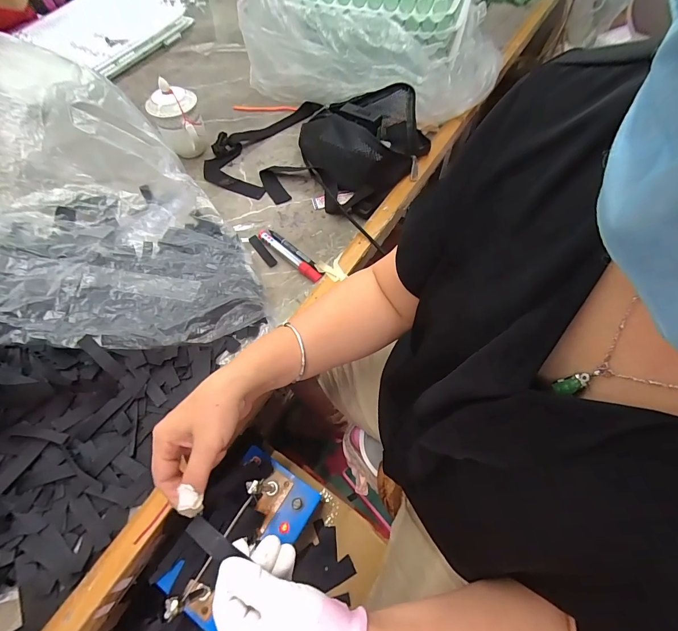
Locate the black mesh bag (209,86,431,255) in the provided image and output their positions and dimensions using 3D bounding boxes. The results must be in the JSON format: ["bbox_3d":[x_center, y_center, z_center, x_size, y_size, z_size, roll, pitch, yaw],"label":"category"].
[{"bbox_3d":[-0.039,-0.326,0.635,0.367,0.085,0.312,28,64,15],"label":"black mesh bag"}]

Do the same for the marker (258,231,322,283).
[{"bbox_3d":[-0.078,-0.093,0.539,0.134,0.015,0.014,39,68,20],"label":"marker"}]

